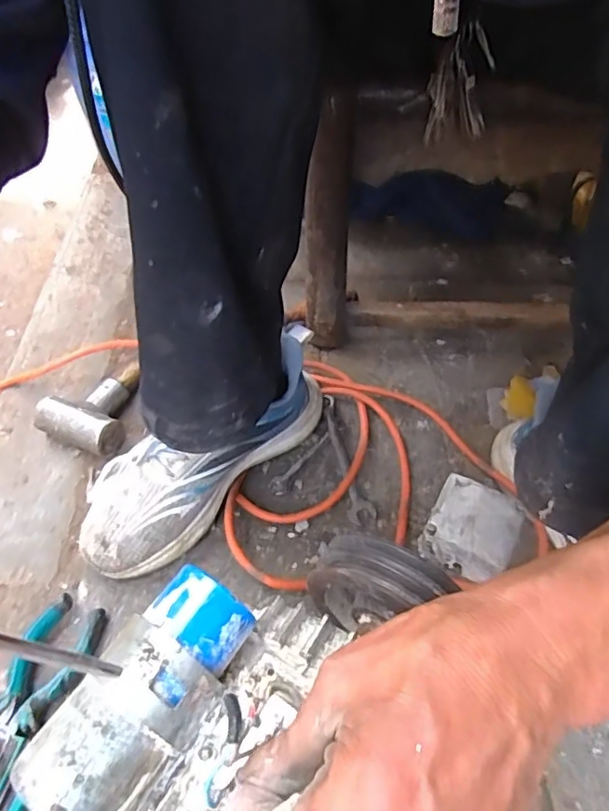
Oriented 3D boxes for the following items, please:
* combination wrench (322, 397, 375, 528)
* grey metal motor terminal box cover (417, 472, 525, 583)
[{"bbox_3d":[0.037,0.049,0.581,0.025,0.011,0.153,-11,48,-10],"label":"combination wrench"},{"bbox_3d":[0.148,0.111,0.507,0.071,0.037,0.077,23,51,20],"label":"grey metal motor terminal box cover"}]

